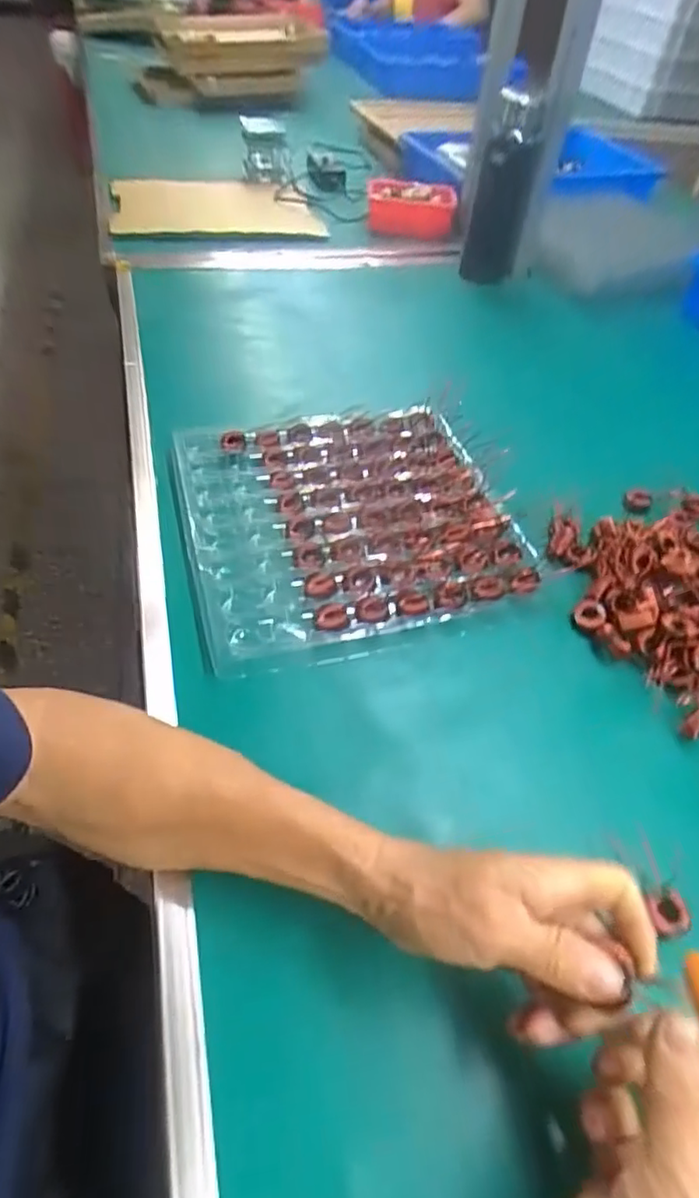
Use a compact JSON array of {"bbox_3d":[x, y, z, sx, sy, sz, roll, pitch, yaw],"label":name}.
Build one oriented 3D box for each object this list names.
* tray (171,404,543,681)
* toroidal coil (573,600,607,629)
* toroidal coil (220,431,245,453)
[{"bbox_3d":[-0.005,-0.076,0.541,0.276,0.032,0.275,-12,53,-12],"label":"tray"},{"bbox_3d":[0.199,0.015,0.495,0.024,0.014,0.024,1,51,-2],"label":"toroidal coil"},{"bbox_3d":[-0.116,-0.156,0.593,0.022,0.012,0.020,-10,53,-11],"label":"toroidal coil"}]

